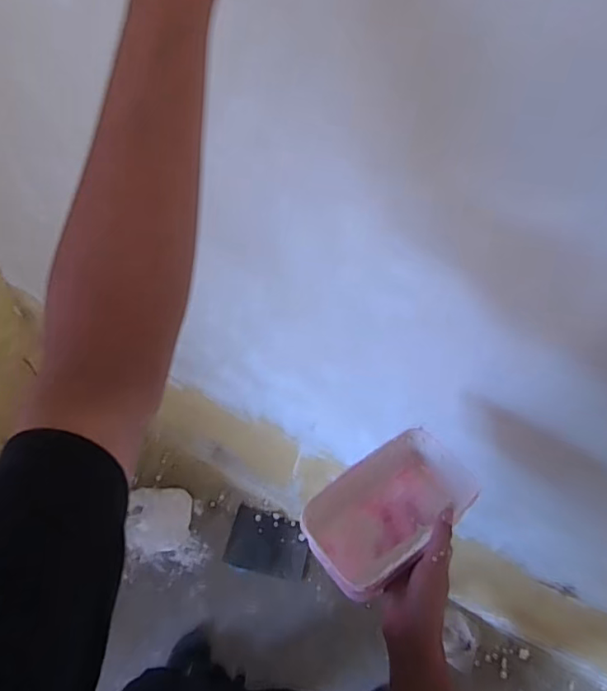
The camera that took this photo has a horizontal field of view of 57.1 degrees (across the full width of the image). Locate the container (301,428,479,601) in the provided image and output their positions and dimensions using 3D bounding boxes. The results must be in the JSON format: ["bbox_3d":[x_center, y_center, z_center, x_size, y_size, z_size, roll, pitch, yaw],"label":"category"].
[{"bbox_3d":[0.095,0.187,0.638,0.176,0.082,0.113,-37,68,-20],"label":"container"}]

